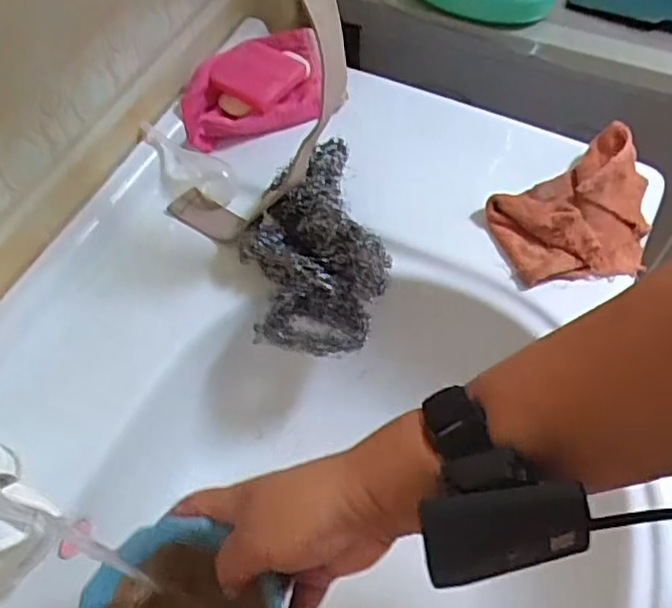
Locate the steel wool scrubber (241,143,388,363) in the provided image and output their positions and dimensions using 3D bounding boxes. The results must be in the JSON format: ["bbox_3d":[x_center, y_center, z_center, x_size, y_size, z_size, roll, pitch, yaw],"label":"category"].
[{"bbox_3d":[-0.017,-0.044,0.501,0.105,0.074,0.145,-5,58,-1],"label":"steel wool scrubber"}]

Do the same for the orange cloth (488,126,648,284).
[{"bbox_3d":[0.182,-0.071,0.504,0.128,0.043,0.105,-15,59,-8],"label":"orange cloth"}]

